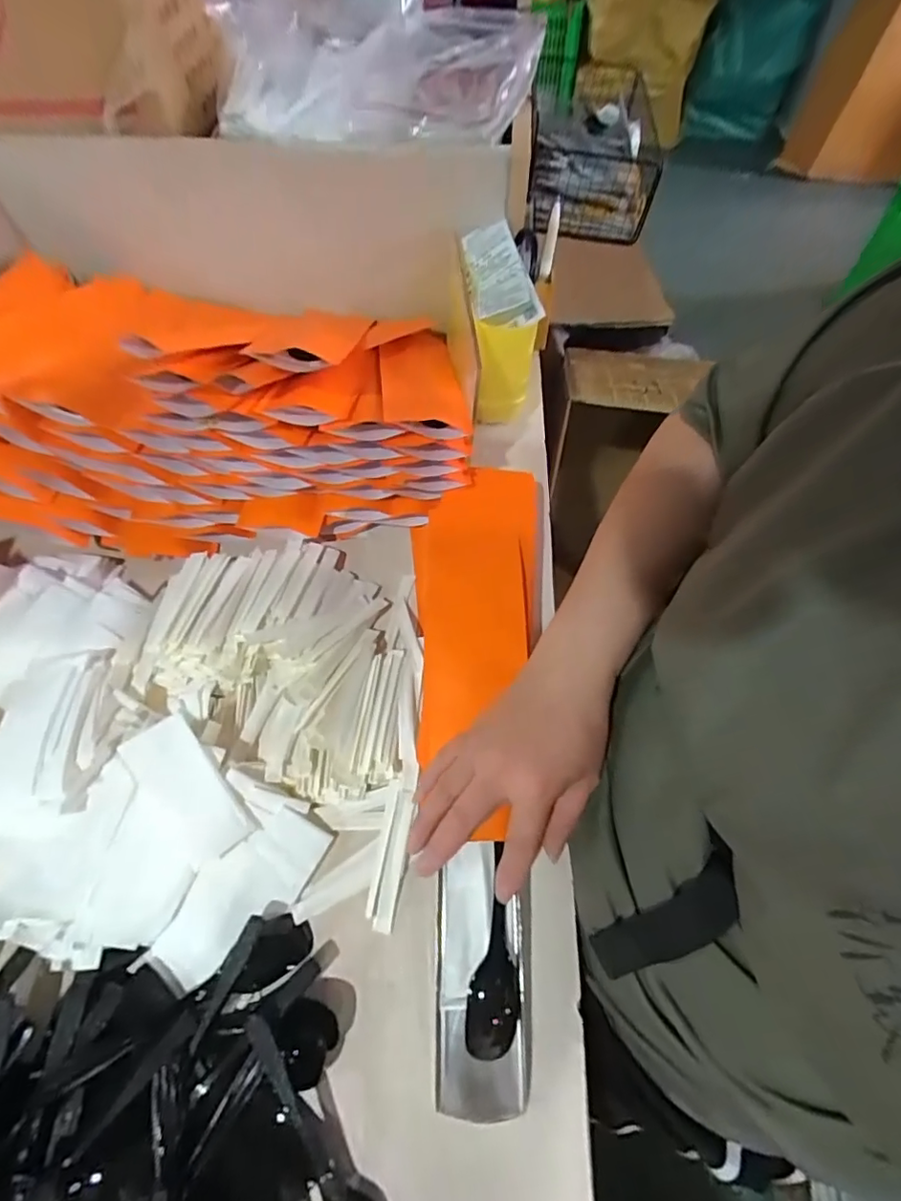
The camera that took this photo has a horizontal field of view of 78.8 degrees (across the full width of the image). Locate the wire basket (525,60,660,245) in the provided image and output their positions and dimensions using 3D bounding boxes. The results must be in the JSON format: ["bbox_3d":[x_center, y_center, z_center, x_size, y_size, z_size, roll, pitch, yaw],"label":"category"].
[{"bbox_3d":[0.180,-0.567,0.706,0.142,0.095,0.181,2,60,2],"label":"wire basket"}]

